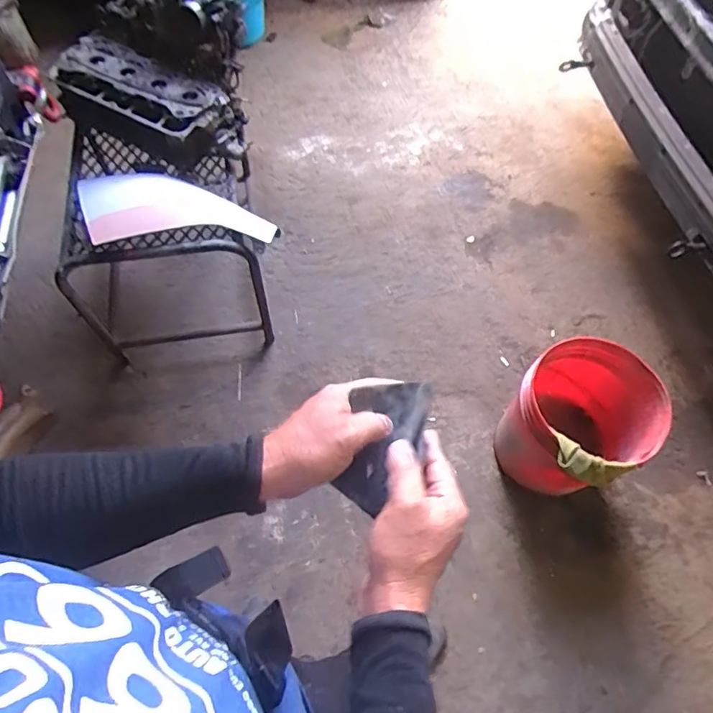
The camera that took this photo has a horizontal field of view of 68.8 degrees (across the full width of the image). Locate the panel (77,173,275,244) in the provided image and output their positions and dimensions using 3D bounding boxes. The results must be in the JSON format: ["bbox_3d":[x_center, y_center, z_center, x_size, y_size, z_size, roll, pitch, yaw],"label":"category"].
[{"bbox_3d":[-0.407,-0.345,1.187,0.414,0.062,0.214,-8,63,-6],"label":"panel"}]

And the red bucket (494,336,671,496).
[{"bbox_3d":[0.533,0.176,1.295,0.298,0.302,0.321,30,65,14],"label":"red bucket"}]

